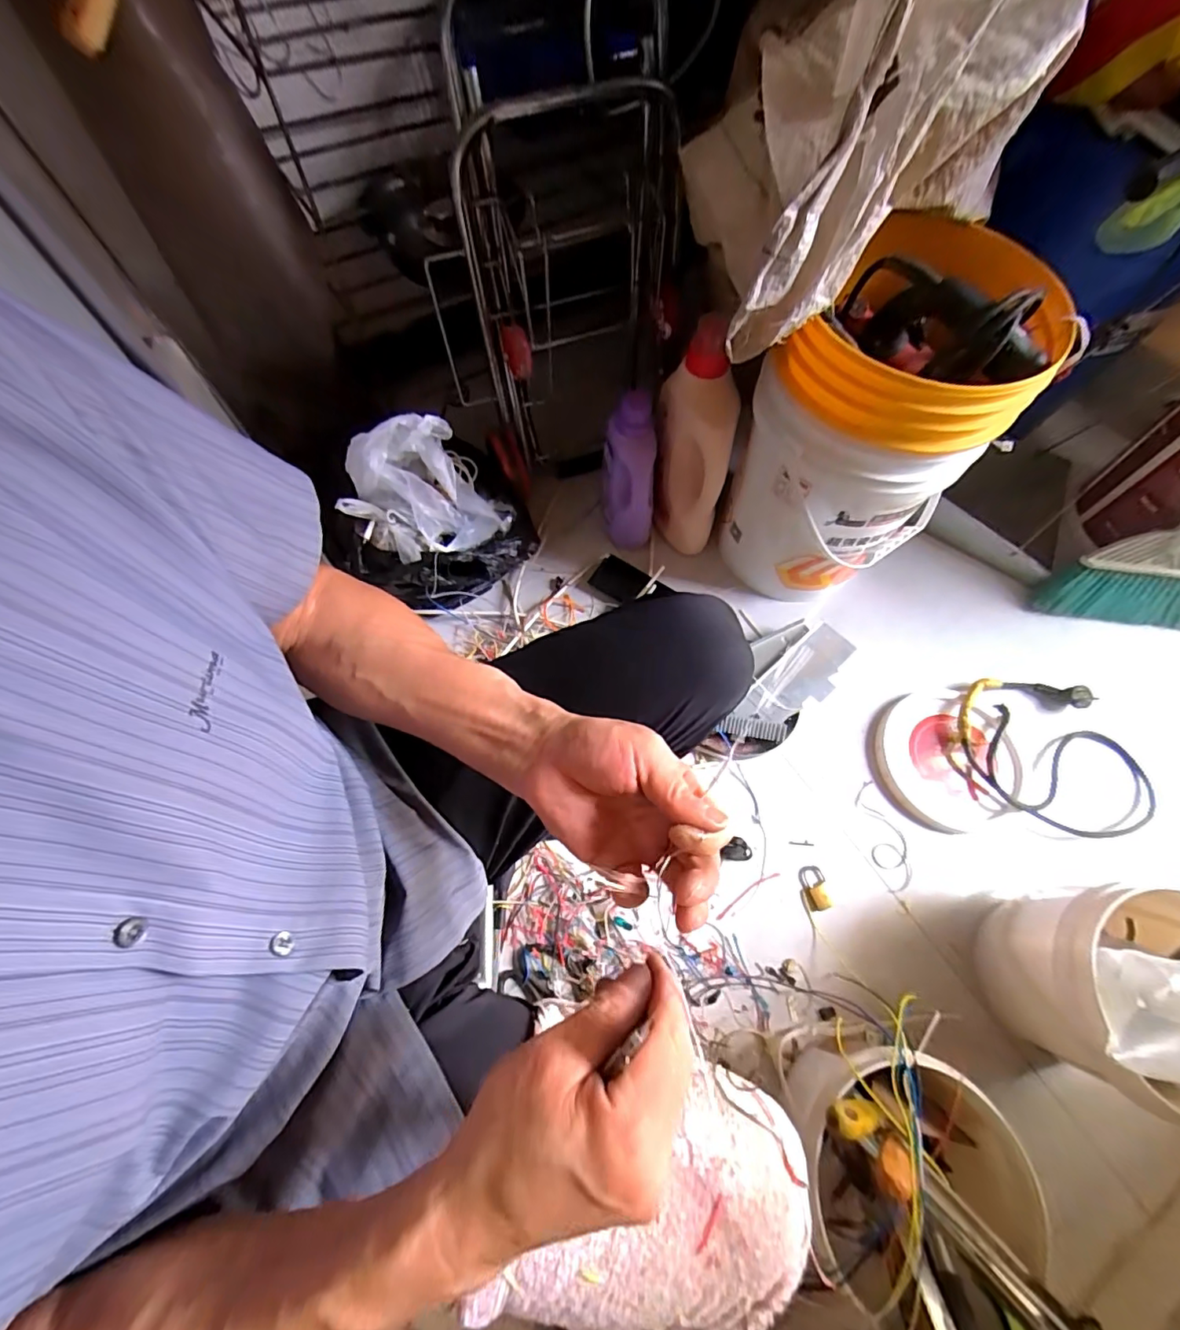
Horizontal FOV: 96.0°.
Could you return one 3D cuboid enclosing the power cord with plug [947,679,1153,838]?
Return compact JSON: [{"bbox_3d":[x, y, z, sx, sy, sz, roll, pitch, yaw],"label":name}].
[{"bbox_3d":[0.746,0.145,0.847,0.330,0.045,0.236,19,68,7],"label":"power cord with plug"}]

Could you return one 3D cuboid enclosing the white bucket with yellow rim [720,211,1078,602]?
[{"bbox_3d":[0.397,-0.317,0.793,0.261,0.463,0.309,39,72,14],"label":"white bucket with yellow rim"}]

